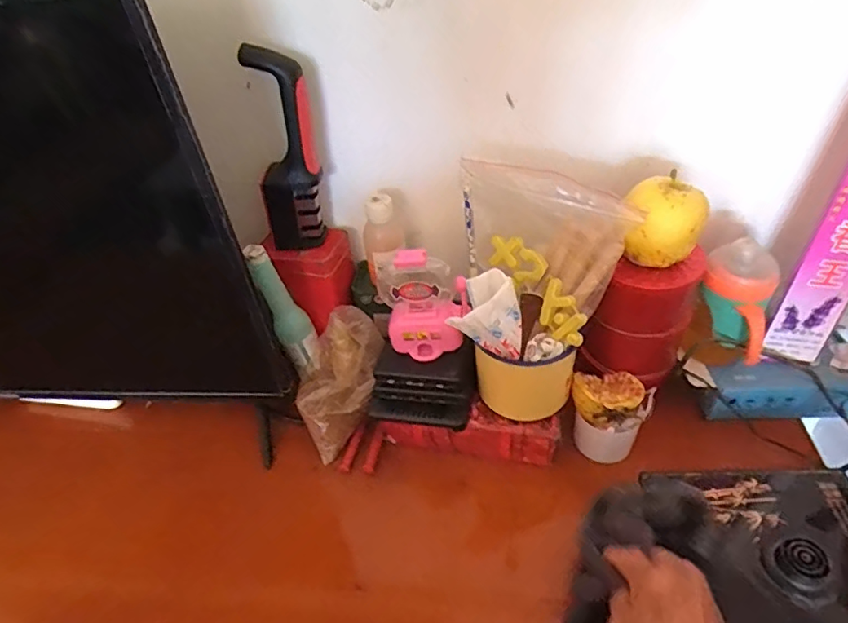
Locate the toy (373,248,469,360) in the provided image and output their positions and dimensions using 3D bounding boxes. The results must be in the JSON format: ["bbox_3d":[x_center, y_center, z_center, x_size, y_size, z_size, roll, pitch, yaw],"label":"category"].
[{"bbox_3d":[-0.002,-0.007,0.533,0.084,0.114,0.034,-3,41,5],"label":"toy"}]

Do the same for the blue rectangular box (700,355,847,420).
[{"bbox_3d":[0.386,0.088,0.584,0.164,0.050,0.052,-1,42,7],"label":"blue rectangular box"}]

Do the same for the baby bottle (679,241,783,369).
[{"bbox_3d":[0.310,0.002,0.547,0.068,0.137,0.066,17,47,25],"label":"baby bottle"}]

